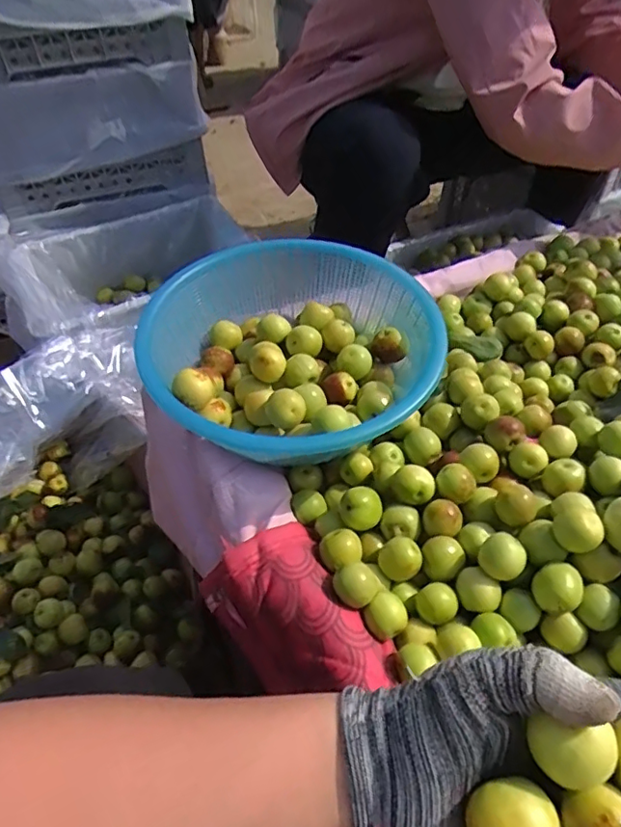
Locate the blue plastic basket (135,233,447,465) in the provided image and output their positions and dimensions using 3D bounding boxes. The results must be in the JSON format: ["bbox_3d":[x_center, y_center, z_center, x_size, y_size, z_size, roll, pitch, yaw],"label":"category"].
[{"bbox_3d":[-0.010,-0.055,0.550,0.262,0.100,0.243,0,49,0],"label":"blue plastic basket"}]

